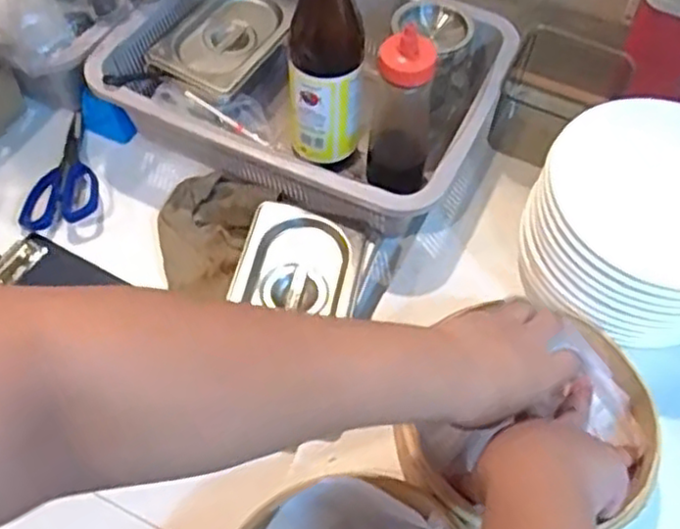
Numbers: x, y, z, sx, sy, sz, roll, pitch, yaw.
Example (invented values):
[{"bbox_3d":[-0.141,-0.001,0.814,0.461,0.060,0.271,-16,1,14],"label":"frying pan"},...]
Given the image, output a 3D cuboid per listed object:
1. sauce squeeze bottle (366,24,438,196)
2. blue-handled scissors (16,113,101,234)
[{"bbox_3d":[0.061,-0.145,0.691,0.066,0.175,0.053,0,58,-2],"label":"sauce squeeze bottle"},{"bbox_3d":[-0.292,-0.102,0.739,0.080,0.018,0.145,-8,58,-7],"label":"blue-handled scissors"}]

